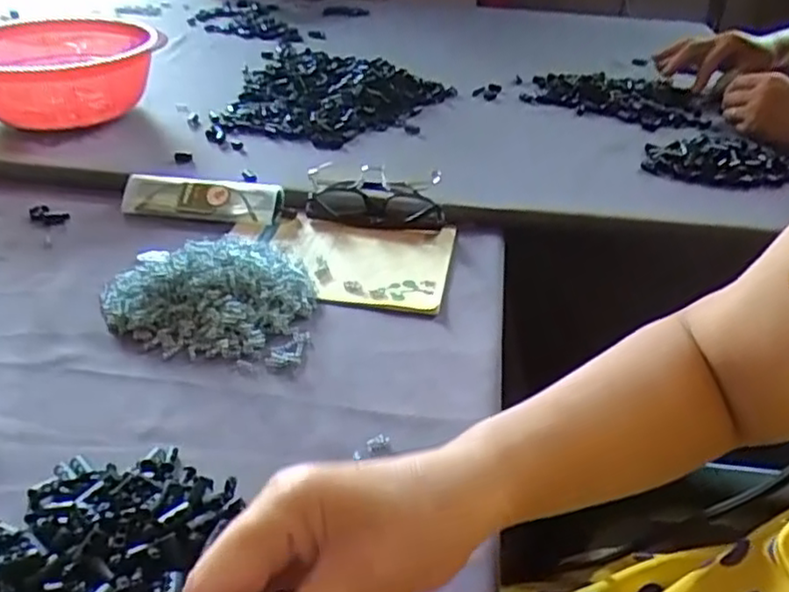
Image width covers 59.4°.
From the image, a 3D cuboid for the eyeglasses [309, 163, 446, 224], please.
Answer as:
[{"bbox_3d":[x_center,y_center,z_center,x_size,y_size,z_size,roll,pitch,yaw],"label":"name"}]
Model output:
[{"bbox_3d":[-0.019,-0.101,0.681,0.132,0.036,0.073,2,35,1],"label":"eyeglasses"}]

